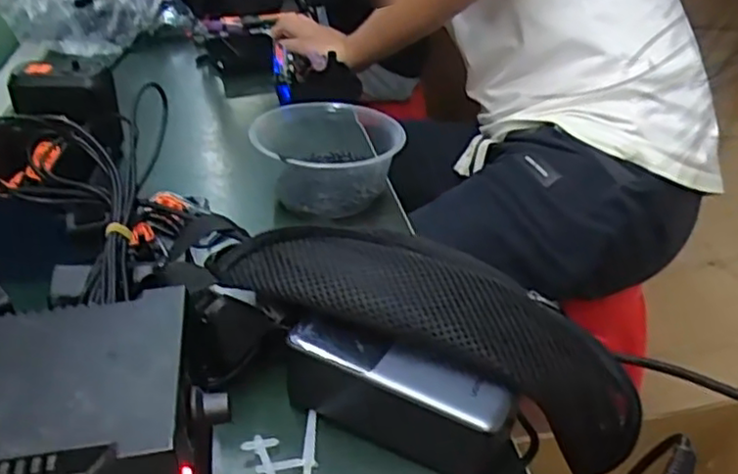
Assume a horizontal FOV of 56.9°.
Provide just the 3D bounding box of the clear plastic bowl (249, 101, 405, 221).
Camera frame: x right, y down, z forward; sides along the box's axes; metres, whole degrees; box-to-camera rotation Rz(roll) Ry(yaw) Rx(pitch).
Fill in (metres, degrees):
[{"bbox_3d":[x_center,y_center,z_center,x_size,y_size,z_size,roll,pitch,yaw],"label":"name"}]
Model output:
[{"bbox_3d":[-0.035,-0.064,0.612,0.126,0.073,0.125,0,32,0],"label":"clear plastic bowl"}]

